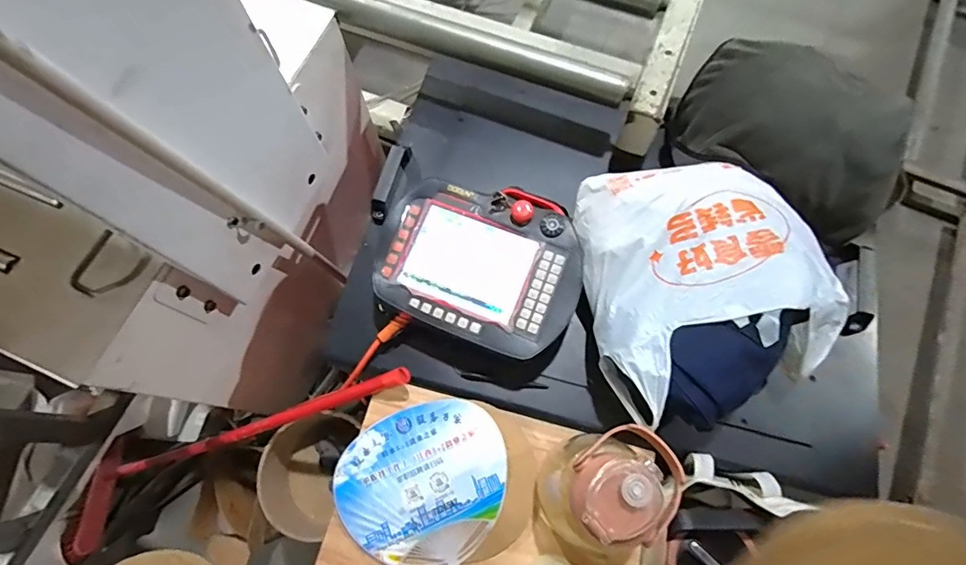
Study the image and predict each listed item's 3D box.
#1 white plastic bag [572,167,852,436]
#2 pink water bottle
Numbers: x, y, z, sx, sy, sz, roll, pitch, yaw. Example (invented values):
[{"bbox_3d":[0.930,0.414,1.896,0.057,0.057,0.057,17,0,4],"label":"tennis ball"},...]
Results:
[{"bbox_3d":[0.270,-0.016,0.601,0.272,0.121,0.307,-14,71,-4],"label":"white plastic bag"},{"bbox_3d":[0.138,0.228,0.526,0.137,0.186,0.106,-30,73,-9],"label":"pink water bottle"}]

